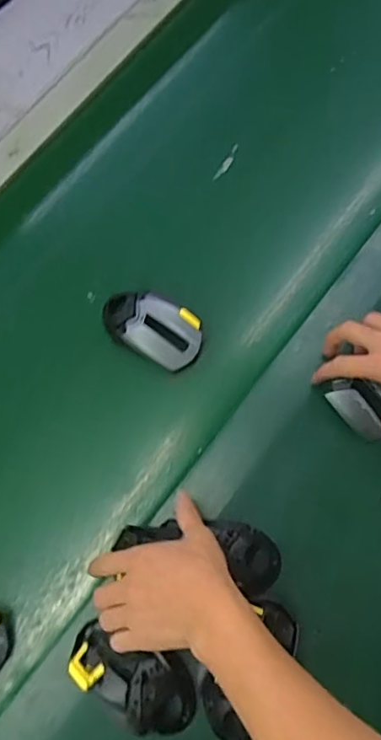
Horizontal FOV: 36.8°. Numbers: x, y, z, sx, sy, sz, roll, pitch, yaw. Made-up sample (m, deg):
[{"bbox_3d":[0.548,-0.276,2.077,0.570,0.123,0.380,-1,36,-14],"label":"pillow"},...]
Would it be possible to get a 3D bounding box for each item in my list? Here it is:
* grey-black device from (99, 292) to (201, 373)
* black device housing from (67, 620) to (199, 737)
[{"bbox_3d":[-0.042,-0.047,0.608,0.111,0.029,0.060,26,75,10],"label":"grey-black device"},{"bbox_3d":[-0.052,0.270,0.501,0.117,0.025,0.064,23,74,10],"label":"black device housing"}]

